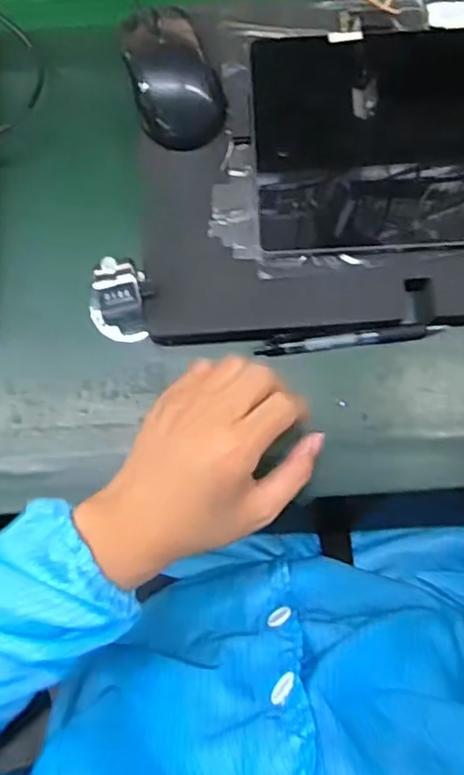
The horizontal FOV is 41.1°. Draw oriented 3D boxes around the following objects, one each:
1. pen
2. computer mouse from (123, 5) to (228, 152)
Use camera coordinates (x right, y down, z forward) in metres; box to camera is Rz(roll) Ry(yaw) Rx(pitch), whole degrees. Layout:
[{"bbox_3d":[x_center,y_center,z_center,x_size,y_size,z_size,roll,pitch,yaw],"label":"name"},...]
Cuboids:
[{"bbox_3d":[0.089,-0.037,0.460,0.138,0.011,0.013,-7,80,0],"label":"pen"},{"bbox_3d":[-0.043,-0.230,0.455,0.061,0.033,0.100,-15,80,-1],"label":"computer mouse"}]

